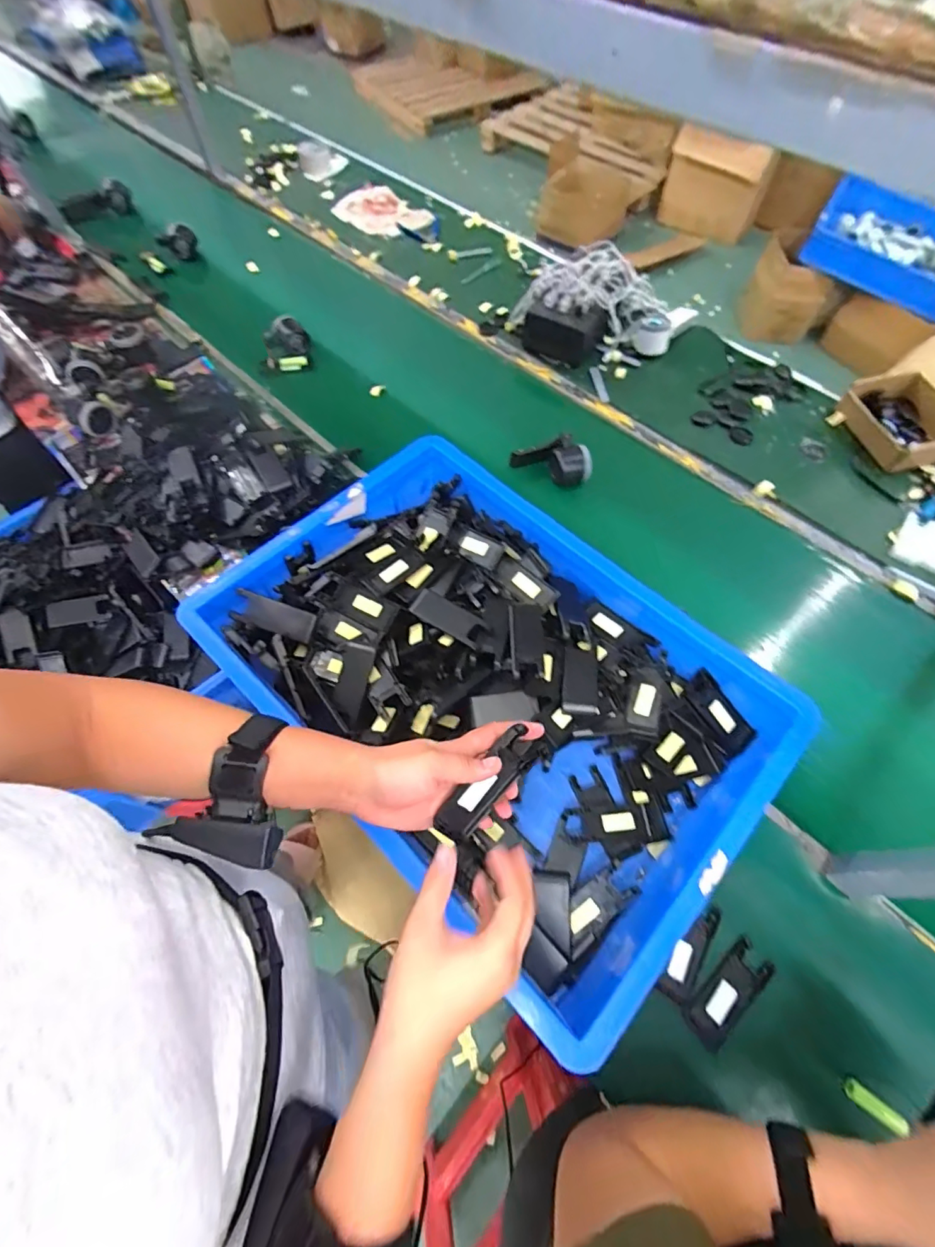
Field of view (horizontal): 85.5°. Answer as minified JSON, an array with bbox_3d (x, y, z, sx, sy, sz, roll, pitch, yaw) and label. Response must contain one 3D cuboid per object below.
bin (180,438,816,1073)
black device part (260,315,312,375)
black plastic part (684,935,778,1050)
[{"bbox_3d":[0.022,0.065,0.612,0.600,0.121,0.419,40,70,19],"label":"bin"},{"bbox_3d":[-0.362,-0.549,1.011,0.097,0.114,0.045,8,34,-14],"label":"black device part"},{"bbox_3d":[0.264,0.370,0.506,0.102,0.012,0.043,-37,68,-17],"label":"black plastic part"}]

